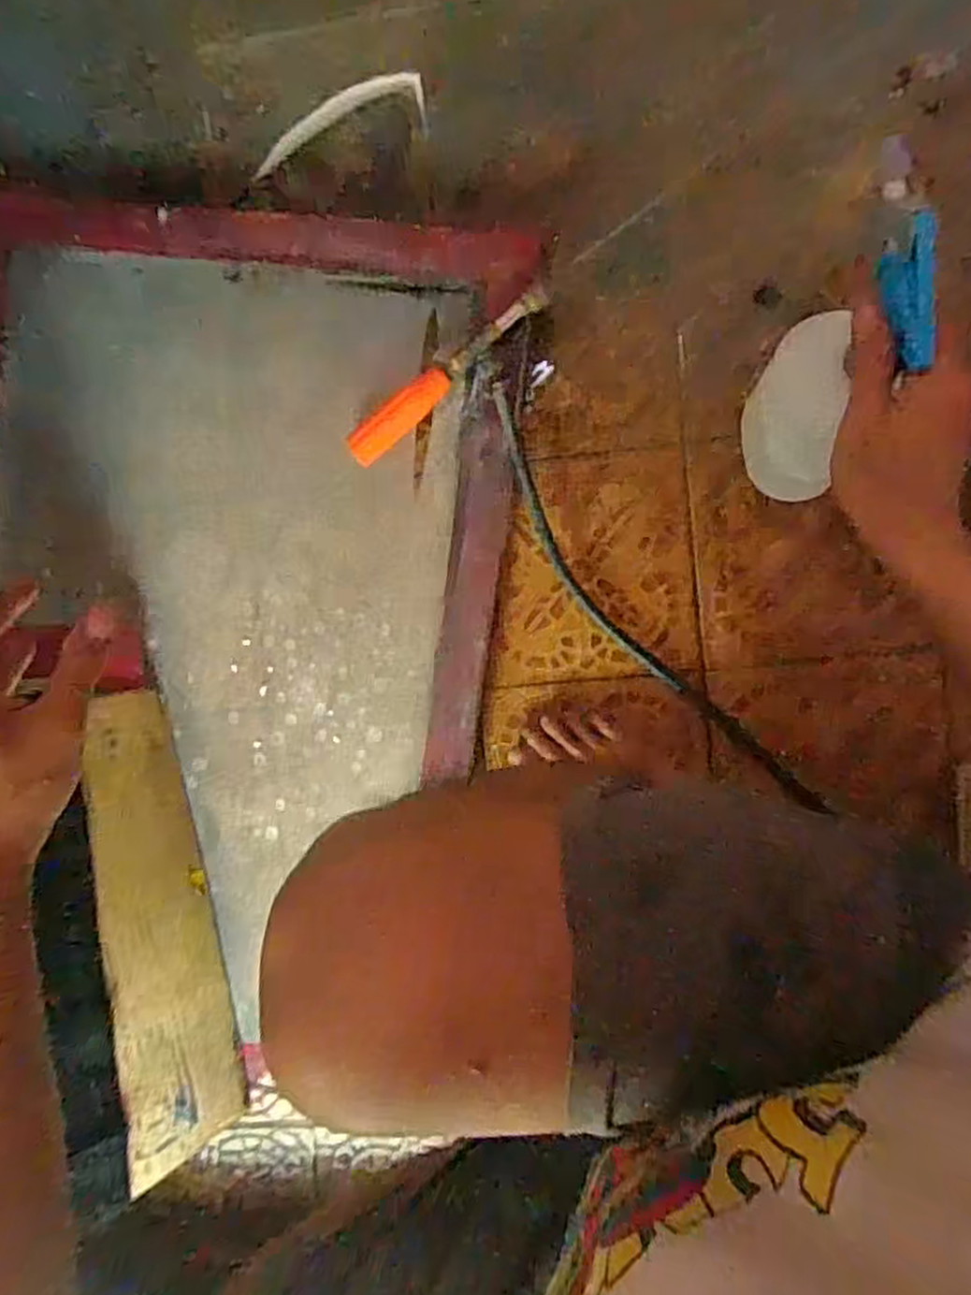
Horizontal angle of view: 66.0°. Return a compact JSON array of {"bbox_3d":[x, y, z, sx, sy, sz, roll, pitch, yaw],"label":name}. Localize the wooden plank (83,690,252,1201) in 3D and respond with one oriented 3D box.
[{"bbox_3d":[-0.273,0.231,0.632,0.019,0.101,0.382,-13,86,40],"label":"wooden plank"}]

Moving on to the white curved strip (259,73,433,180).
[{"bbox_3d":[-0.134,-0.471,0.670,0.162,0.022,0.051,-13,91,2],"label":"white curved strip"}]

